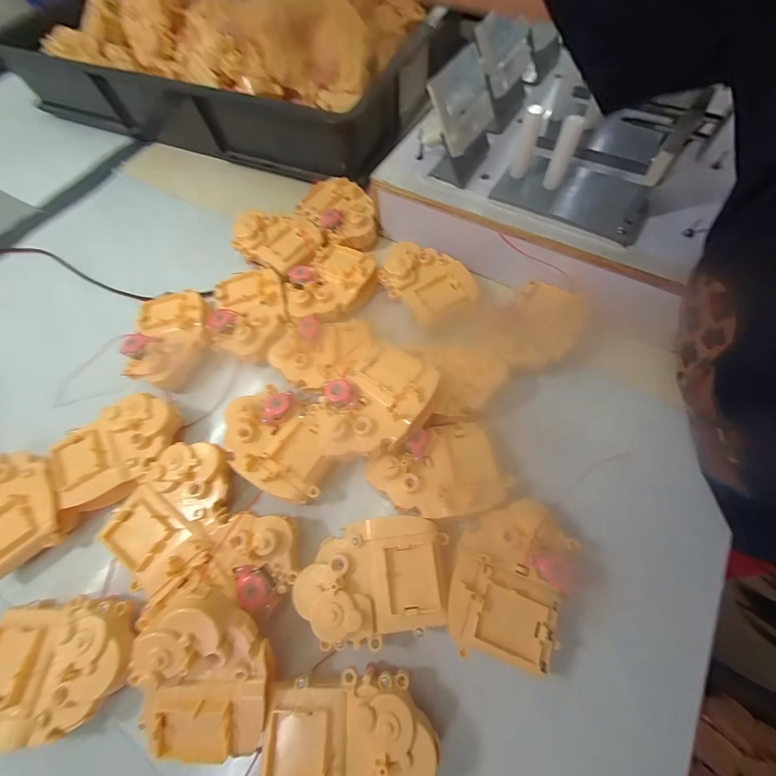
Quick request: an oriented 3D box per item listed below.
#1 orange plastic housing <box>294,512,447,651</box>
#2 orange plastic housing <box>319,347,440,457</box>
[{"bbox_3d":[-0.010,0.129,0.237,0.095,0.042,0.070,-6,66,-1],"label":"orange plastic housing"},{"bbox_3d":[-0.009,0.013,0.262,0.067,0.033,0.093,37,72,16],"label":"orange plastic housing"}]

